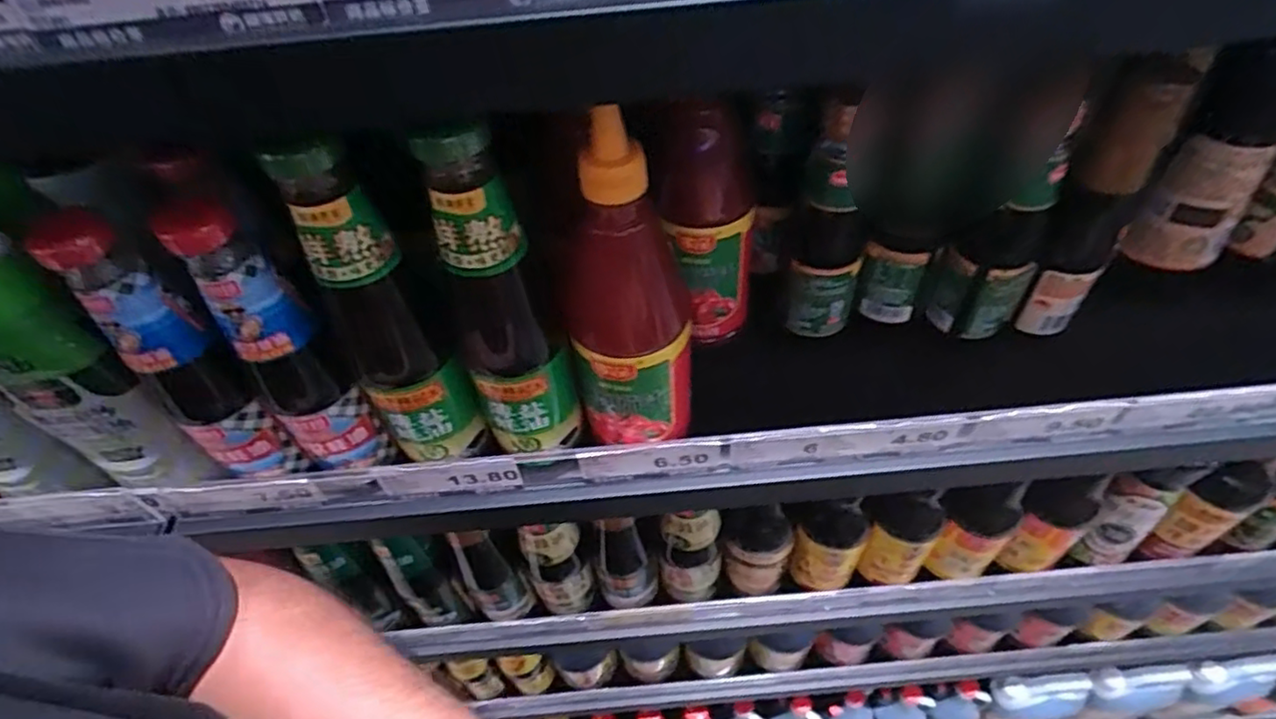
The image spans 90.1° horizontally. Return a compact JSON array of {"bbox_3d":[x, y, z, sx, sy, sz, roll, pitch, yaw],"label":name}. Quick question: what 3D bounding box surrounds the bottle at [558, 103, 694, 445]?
[{"bbox_3d":[-0.007,-0.030,0.347,0.065,0.198,0.050,-8,50,-1],"label":"bottle"}]

